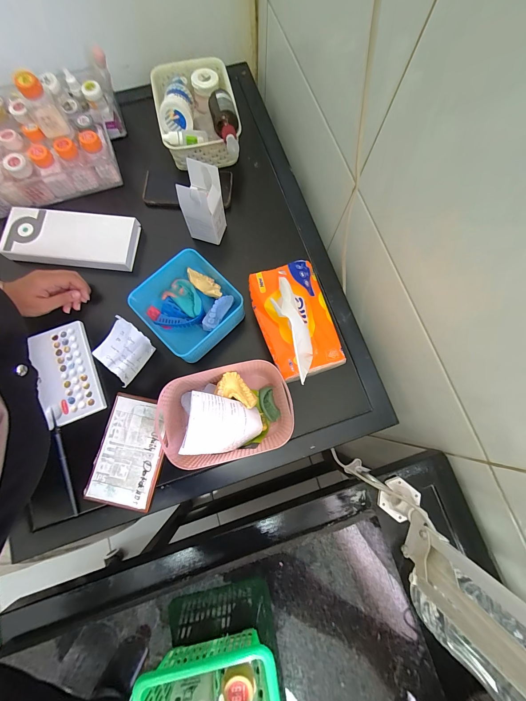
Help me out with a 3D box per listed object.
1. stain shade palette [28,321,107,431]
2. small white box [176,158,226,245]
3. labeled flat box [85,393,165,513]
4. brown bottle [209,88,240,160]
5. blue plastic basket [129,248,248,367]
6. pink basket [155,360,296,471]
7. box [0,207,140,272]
[{"bbox_3d":[-0.310,0.035,0.431,0.077,0.008,0.153,-25,78,-7],"label":"stain shade palette"},{"bbox_3d":[-0.097,-0.235,0.446,0.053,0.126,0.053,17,78,2],"label":"small white box"},{"bbox_3d":[-0.200,0.150,0.407,0.096,0.008,0.156,10,78,1],"label":"labeled flat box"},{"bbox_3d":[-0.065,-0.386,0.469,0.043,0.049,0.116,-11,78,-4],"label":"brown bottle"},{"bbox_3d":[-0.117,-0.071,0.432,0.141,0.057,0.136,43,80,7],"label":"blue plastic basket"},{"bbox_3d":[-0.046,0.091,0.381,0.181,0.082,0.130,-8,78,-3],"label":"pink basket"},{"bbox_3d":[-0.334,-0.195,0.469,0.216,0.031,0.094,4,78,-1],"label":"box"}]

